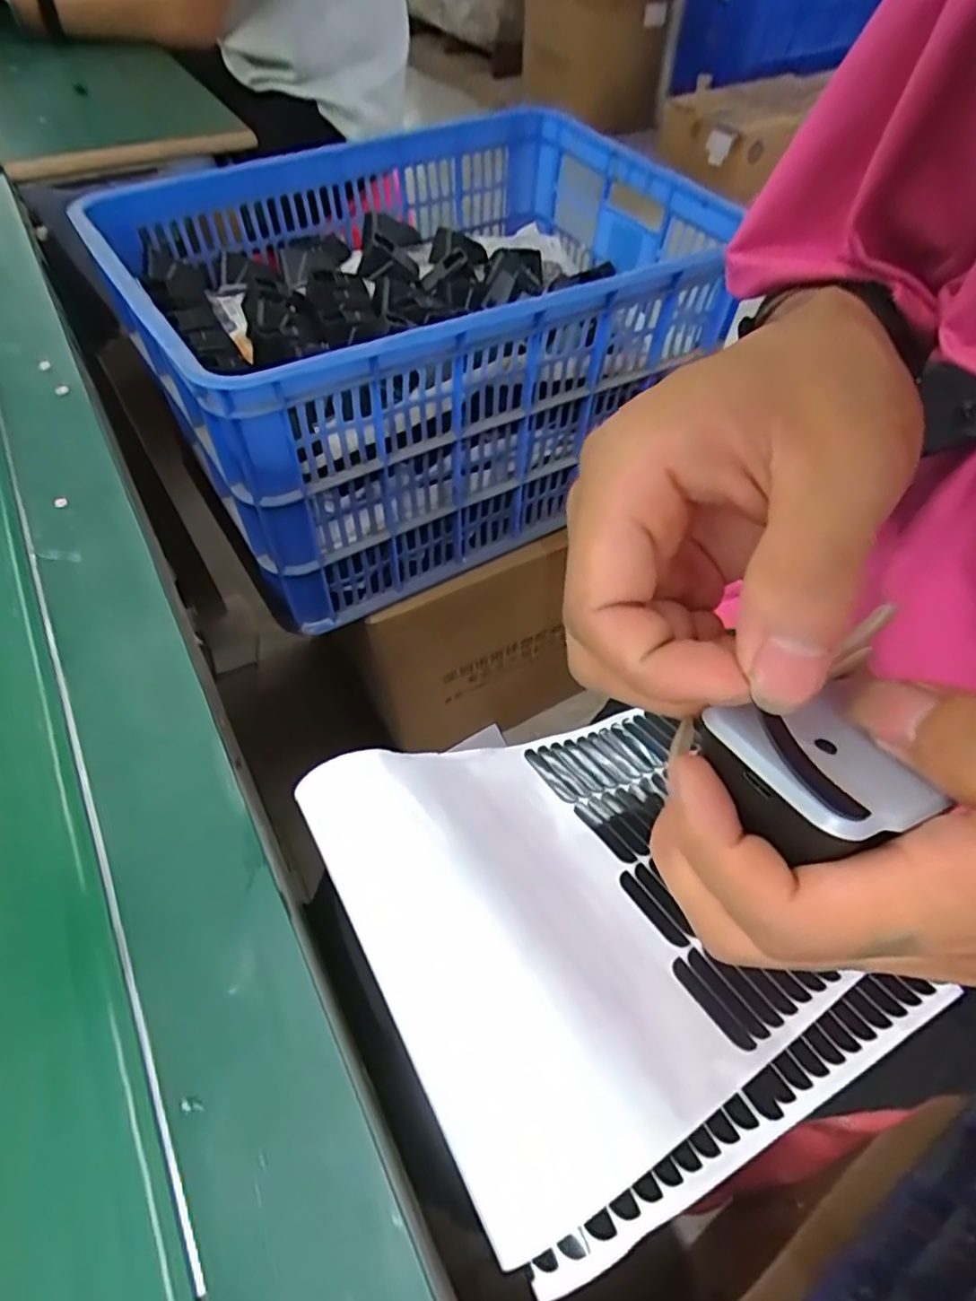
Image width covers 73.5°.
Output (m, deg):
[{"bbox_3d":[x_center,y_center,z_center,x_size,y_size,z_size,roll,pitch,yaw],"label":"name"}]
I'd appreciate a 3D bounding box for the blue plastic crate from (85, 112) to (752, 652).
[{"bbox_3d":[-0.073,-0.359,0.769,0.582,0.288,0.419,-27,59,-18],"label":"blue plastic crate"}]

